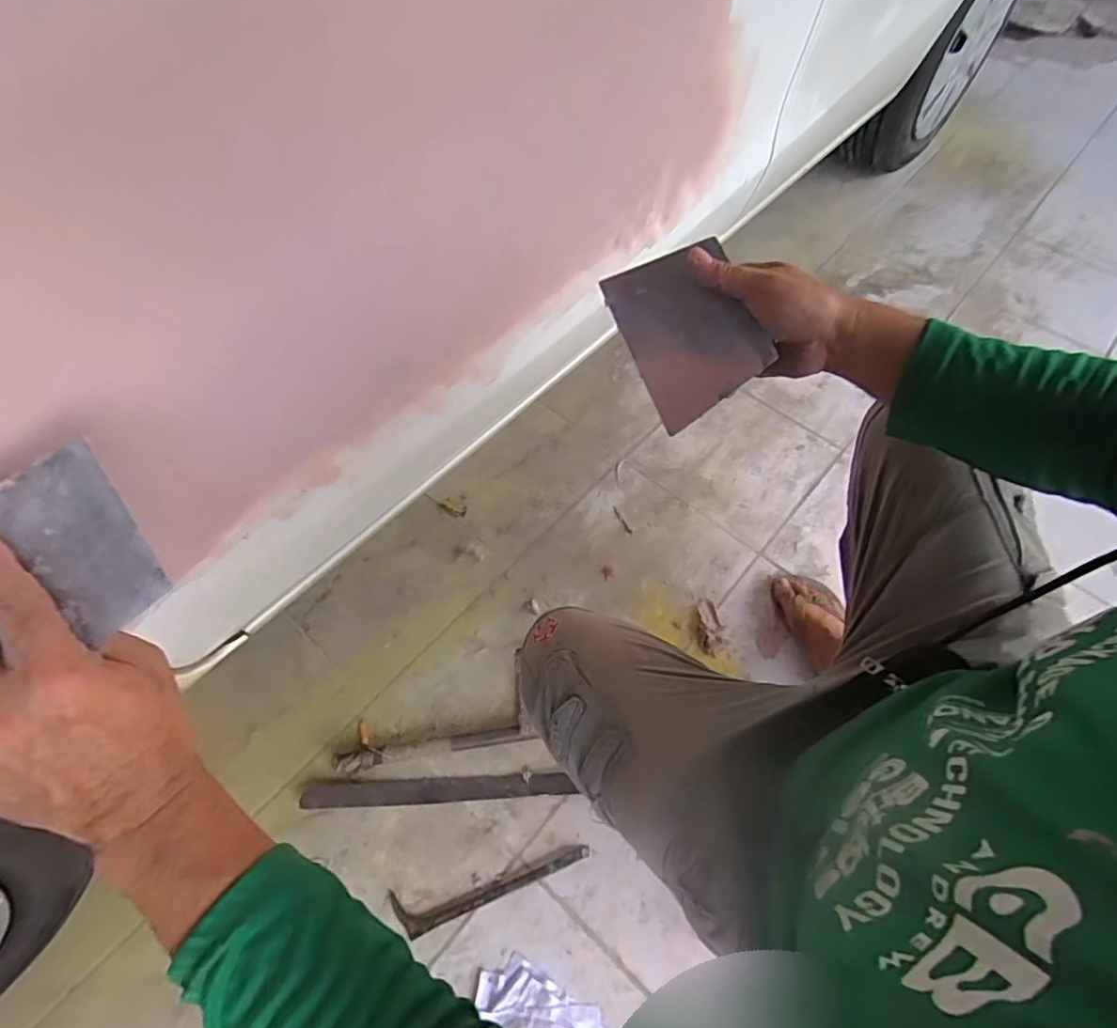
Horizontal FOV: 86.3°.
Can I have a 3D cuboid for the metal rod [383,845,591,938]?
[{"bbox_3d":[-0.085,0.473,0.767,0.251,0.015,0.048,-16,61,-10],"label":"metal rod"}]

